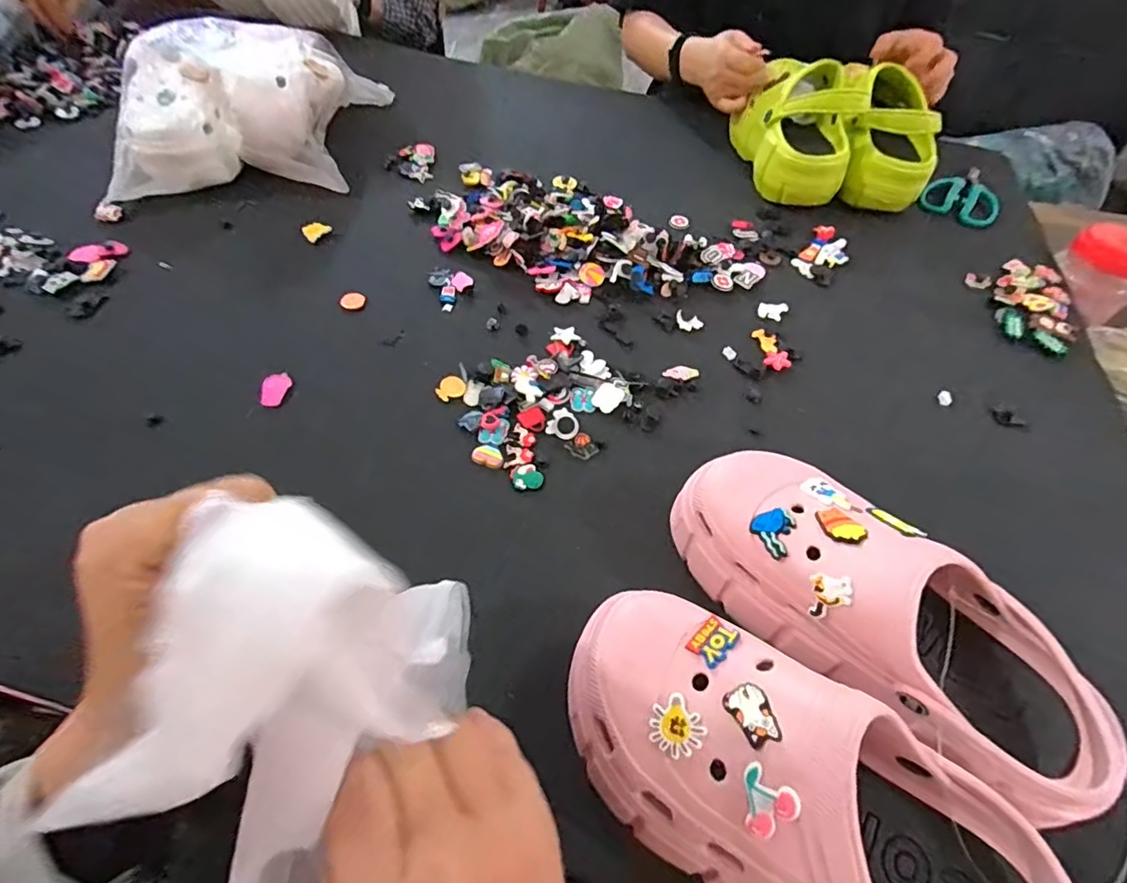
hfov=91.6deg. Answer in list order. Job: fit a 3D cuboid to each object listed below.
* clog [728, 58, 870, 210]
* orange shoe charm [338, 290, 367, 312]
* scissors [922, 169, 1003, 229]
[{"bbox_3d":[0.294,-0.388,0.687,0.105,0.103,0.194,-2,56,-4],"label":"clog"},{"bbox_3d":[-0.207,-0.140,0.540,0.023,0.005,0.028,8,55,2],"label":"orange shoe charm"},{"bbox_3d":[0.523,-0.319,0.712,0.089,0.018,0.097,35,60,20],"label":"scissors"}]

